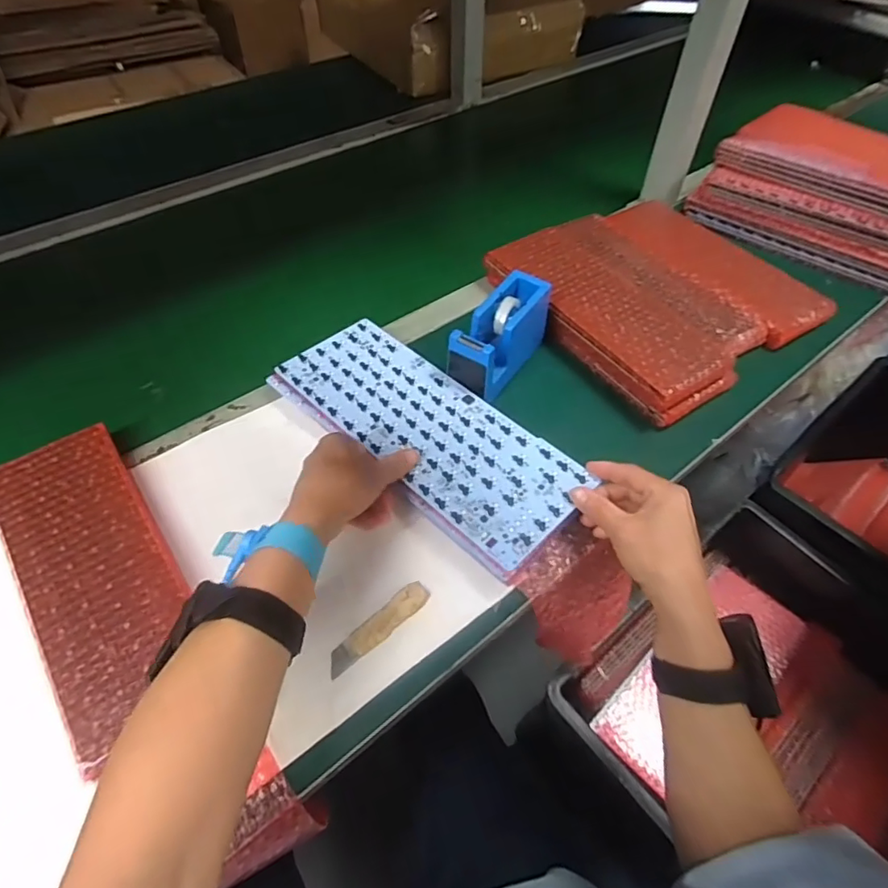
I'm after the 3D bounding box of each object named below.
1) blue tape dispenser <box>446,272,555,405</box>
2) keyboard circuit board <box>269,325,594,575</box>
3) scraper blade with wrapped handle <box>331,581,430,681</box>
[{"bbox_3d":[0.057,-0.107,0.556,0.054,0.072,0.137,28,57,18],"label":"blue tape dispenser"},{"bbox_3d":[-0.016,-0.020,0.508,0.119,0.006,0.306,-37,60,-25],"label":"keyboard circuit board"},{"bbox_3d":[-0.049,0.140,0.418,0.090,0.014,0.020,-37,62,-25],"label":"scraper blade with wrapped handle"}]

